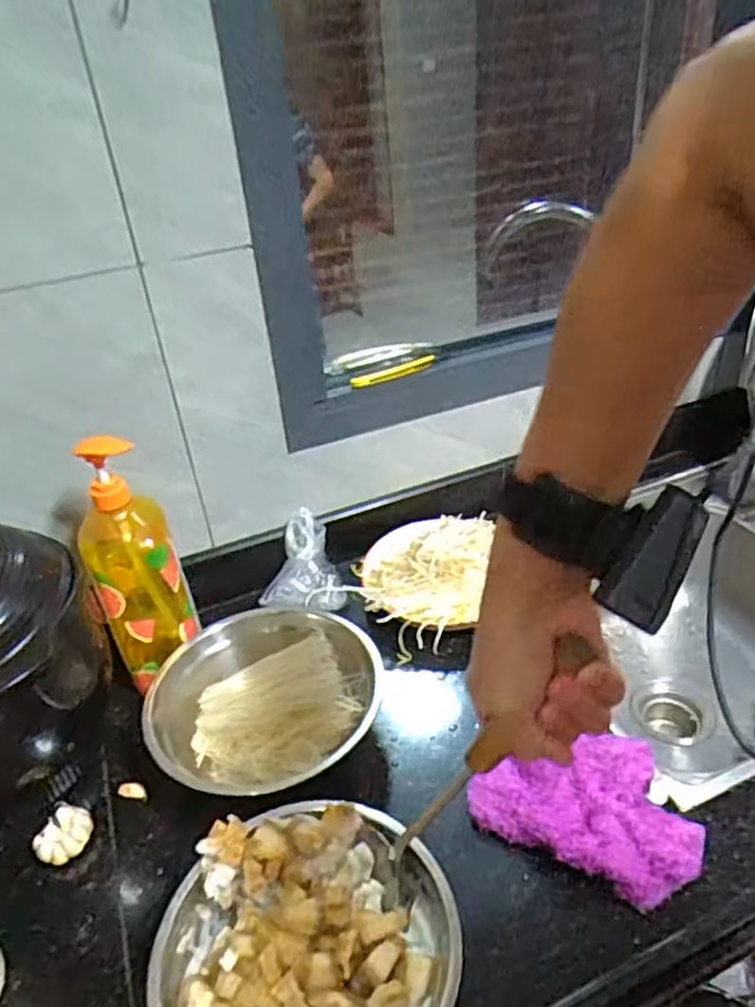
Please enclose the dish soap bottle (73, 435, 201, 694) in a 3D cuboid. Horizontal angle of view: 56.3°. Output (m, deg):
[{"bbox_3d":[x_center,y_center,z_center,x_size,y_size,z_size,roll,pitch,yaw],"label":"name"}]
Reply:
[{"bbox_3d":[-0.251,0.058,0.730,0.094,0.258,0.067,-21,36,-22],"label":"dish soap bottle"}]

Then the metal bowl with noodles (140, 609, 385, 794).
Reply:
[{"bbox_3d":[-0.115,0.195,0.717,0.233,0.074,0.176,-29,40,-32],"label":"metal bowl with noodles"}]

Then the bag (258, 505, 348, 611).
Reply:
[{"bbox_3d":[-0.102,0.079,0.878,0.099,0.080,0.106,-15,34,-15],"label":"bag"}]

